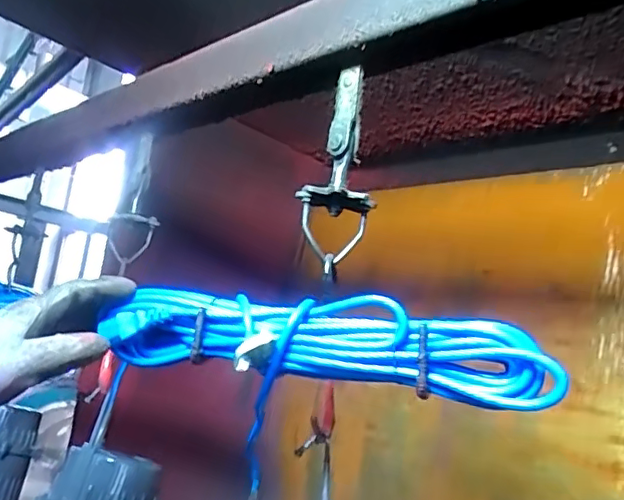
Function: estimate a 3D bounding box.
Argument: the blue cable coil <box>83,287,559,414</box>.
[{"bbox_3d":[-0.006,0.071,0.458,0.372,0.067,0.041,4,-11,18],"label":"blue cable coil"}]

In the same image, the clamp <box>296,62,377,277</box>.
[{"bbox_3d":[0.026,-0.080,0.575,0.072,0.208,0.041,8,-11,-5],"label":"clamp"}]

